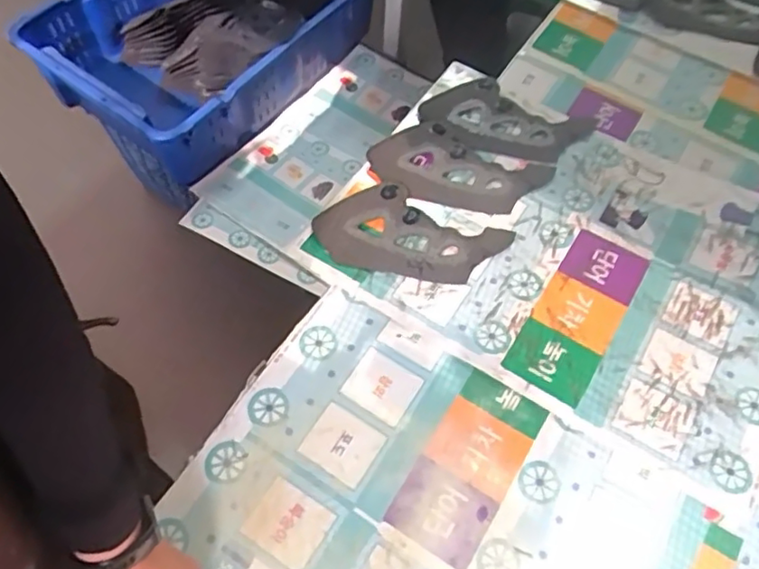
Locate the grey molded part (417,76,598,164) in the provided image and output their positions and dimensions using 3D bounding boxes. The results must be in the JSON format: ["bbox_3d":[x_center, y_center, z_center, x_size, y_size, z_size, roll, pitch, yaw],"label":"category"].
[{"bbox_3d":[0.166,-0.218,0.843,0.201,0.018,0.132,29,63,12],"label":"grey molded part"}]

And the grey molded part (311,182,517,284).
[{"bbox_3d":[0.036,-0.054,0.727,0.203,0.017,0.122,24,62,9],"label":"grey molded part"}]

